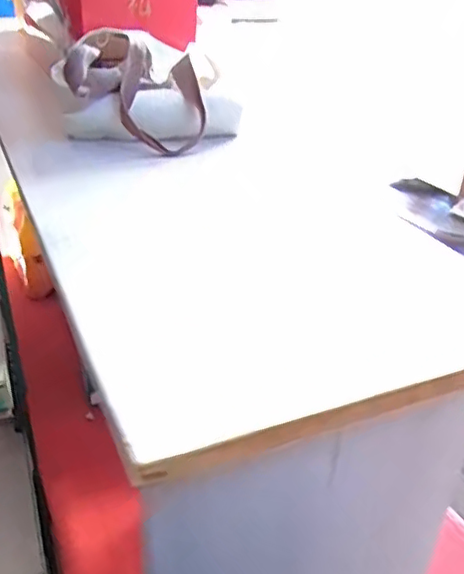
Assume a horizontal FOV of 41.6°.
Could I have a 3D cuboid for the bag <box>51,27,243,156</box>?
[{"bbox_3d":[-0.089,-0.206,0.640,0.201,0.109,0.094,-19,37,-33],"label":"bag"}]

